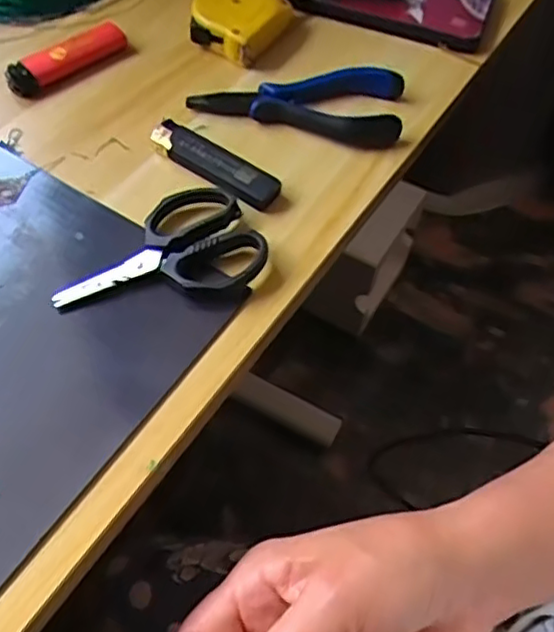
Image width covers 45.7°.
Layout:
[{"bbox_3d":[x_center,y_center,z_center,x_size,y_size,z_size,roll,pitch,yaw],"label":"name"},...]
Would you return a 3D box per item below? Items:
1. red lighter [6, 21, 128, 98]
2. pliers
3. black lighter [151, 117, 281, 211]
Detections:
[{"bbox_3d":[-0.127,-0.156,0.397,0.076,0.012,0.021,-37,66,-24],"label":"red lighter"},{"bbox_3d":[0.014,-0.131,0.388,0.118,0.014,0.051,10,57,3],"label":"pliers"},{"bbox_3d":[-0.035,-0.083,0.356,0.079,0.010,0.022,32,60,16],"label":"black lighter"}]

